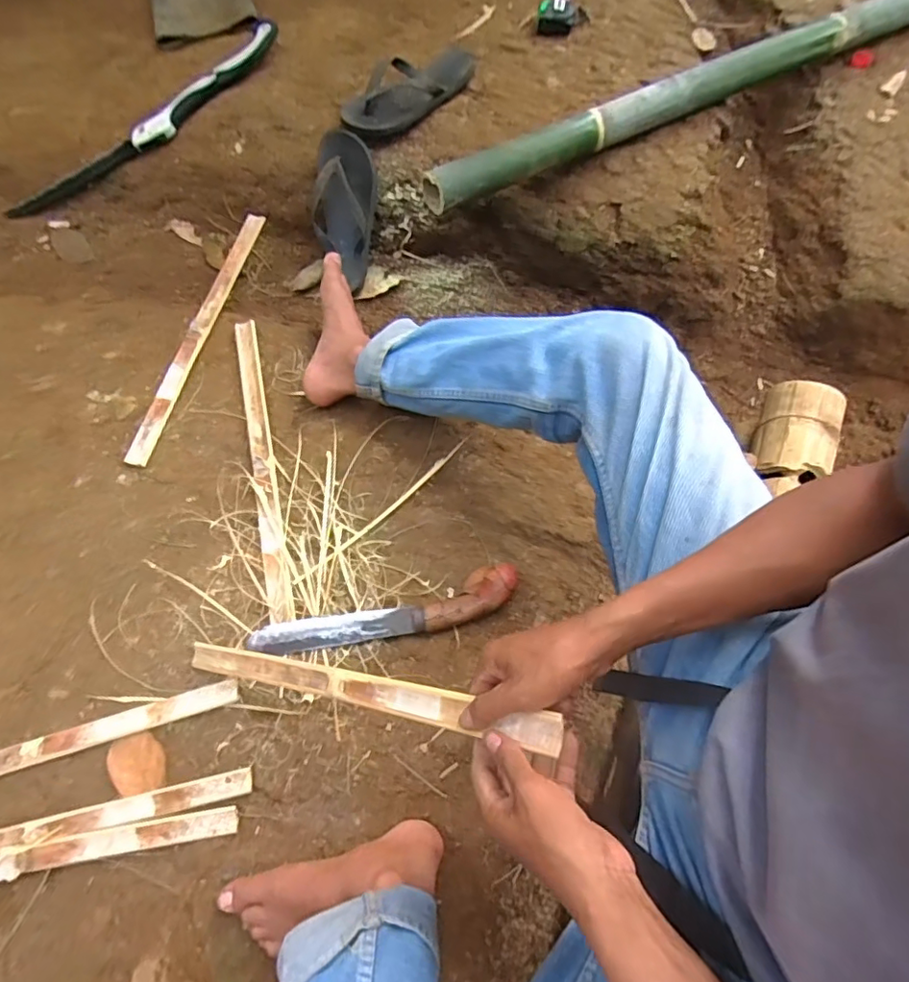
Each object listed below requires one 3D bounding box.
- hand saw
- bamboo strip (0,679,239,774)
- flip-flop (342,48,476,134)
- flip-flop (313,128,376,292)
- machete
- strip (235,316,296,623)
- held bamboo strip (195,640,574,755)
[{"bbox_3d":[-0.570,-0.674,1.022,0.590,0.041,0.084,-34,73,2],"label":"hand saw"},{"bbox_3d":[-0.503,0.307,0.637,0.492,0.008,0.030,-16,70,-7],"label":"bamboo strip"},{"bbox_3d":[-0.077,-0.729,0.984,0.277,0.049,0.118,-34,75,-14],"label":"flip-flop"},{"bbox_3d":[-0.195,-0.496,0.963,0.112,0.083,0.259,-1,99,-1],"label":"flip-flop"},{"bbox_3d":[-0.085,0.159,0.689,0.337,0.030,0.060,-14,70,-6],"label":"machete"},{"bbox_3d":[-0.271,-0.053,0.774,0.035,0.011,0.468,-12,70,-5],"label":"strip"},{"bbox_3d":[-0.120,0.189,0.540,0.479,0.011,0.030,-3,64,35],"label":"held bamboo strip"}]

